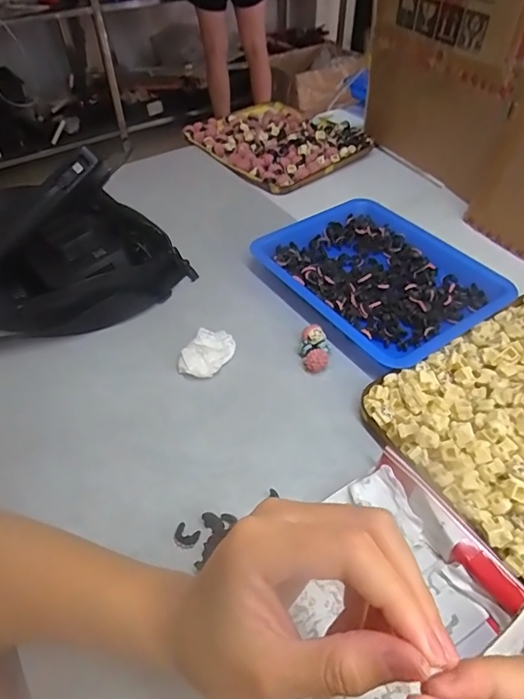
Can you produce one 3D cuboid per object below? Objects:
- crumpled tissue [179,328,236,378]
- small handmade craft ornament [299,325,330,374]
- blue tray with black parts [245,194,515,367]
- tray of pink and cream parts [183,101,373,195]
[{"bbox_3d":[-0.049,0.004,0.410,0.035,0.019,0.051,23,53,22],"label":"crumpled tissue"},{"bbox_3d":[0.046,-0.001,0.409,0.026,0.020,0.039,1,48,4],"label":"small handmade craft ornament"},{"bbox_3d":[0.119,-0.078,0.466,0.180,0.025,0.211,-28,53,-21],"label":"blue tray with black parts"},{"bbox_3d":[0.018,-0.321,0.708,0.200,0.032,0.240,-34,55,-24],"label":"tray of pink and cream parts"}]

